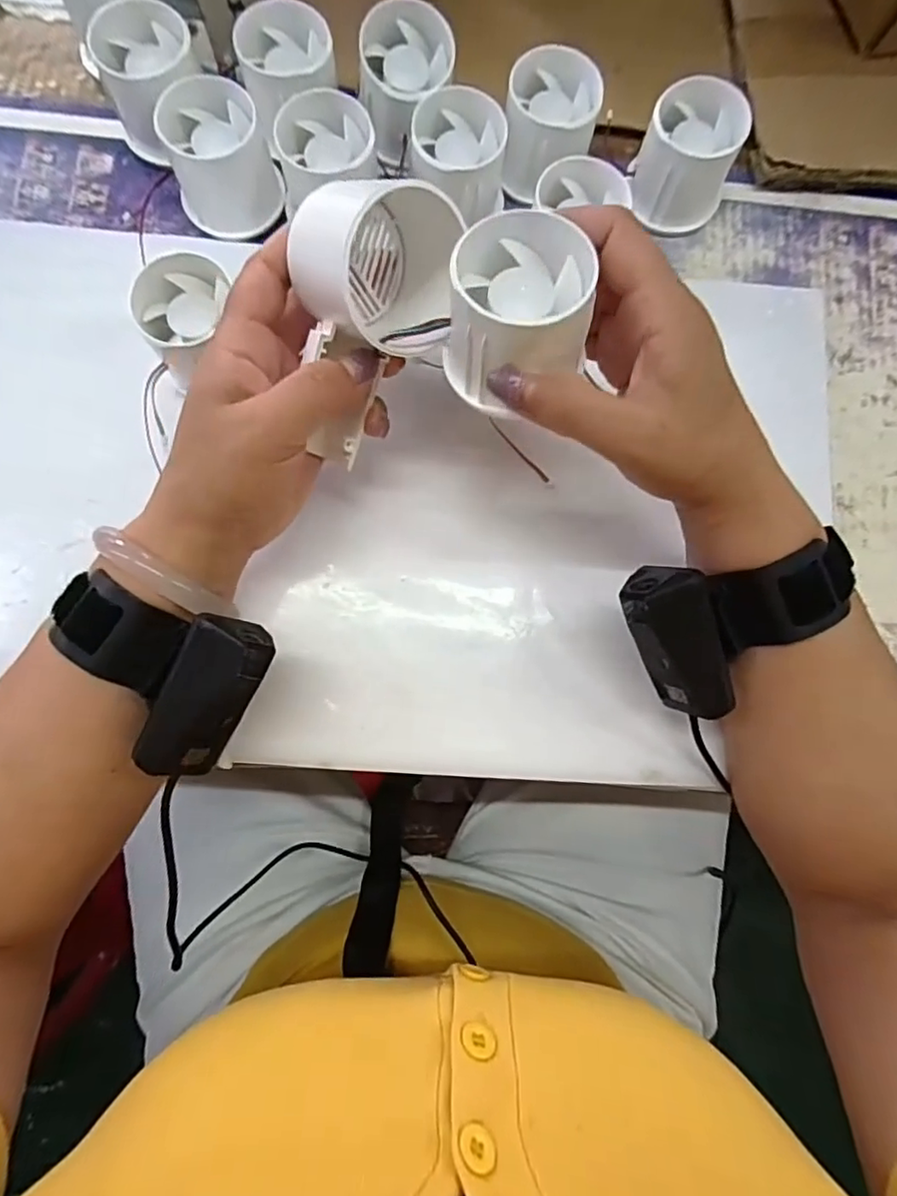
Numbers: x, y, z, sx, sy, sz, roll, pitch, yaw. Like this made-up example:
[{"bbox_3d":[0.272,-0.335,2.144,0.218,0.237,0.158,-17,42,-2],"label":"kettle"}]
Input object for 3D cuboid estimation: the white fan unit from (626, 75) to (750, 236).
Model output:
[{"bbox_3d":[0.137,-0.250,0.340,0.055,0.045,0.059,0,81,-3],"label":"white fan unit"}]

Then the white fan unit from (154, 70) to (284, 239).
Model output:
[{"bbox_3d":[-0.127,-0.240,0.326,0.054,0.046,0.058,-26,83,-6],"label":"white fan unit"}]

